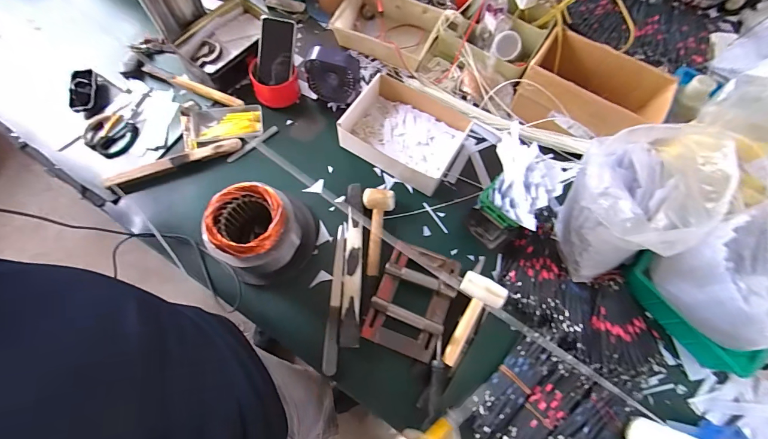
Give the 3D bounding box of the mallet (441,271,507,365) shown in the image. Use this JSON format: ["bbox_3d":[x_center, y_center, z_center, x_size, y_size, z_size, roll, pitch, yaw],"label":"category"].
[{"bbox_3d":[0.155,0.186,0.645,0.090,0.051,0.175,30,72,8],"label":"mallet"}]

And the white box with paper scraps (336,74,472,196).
[{"bbox_3d":[0.050,-0.197,0.764,0.243,0.066,0.211,28,72,7],"label":"white box with paper scraps"}]

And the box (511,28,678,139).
[{"bbox_3d":[0.446,-0.273,0.773,0.282,0.130,0.166,30,72,8],"label":"box"}]

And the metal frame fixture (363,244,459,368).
[{"bbox_3d":[0.056,0.149,0.655,0.136,0.048,0.201,22,71,5],"label":"metal frame fixture"}]

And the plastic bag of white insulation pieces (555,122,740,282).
[{"bbox_3d":[0.439,-0.037,0.611,0.226,0.232,0.196,-23,73,-9],"label":"plastic bag of white insulation pieces"}]

